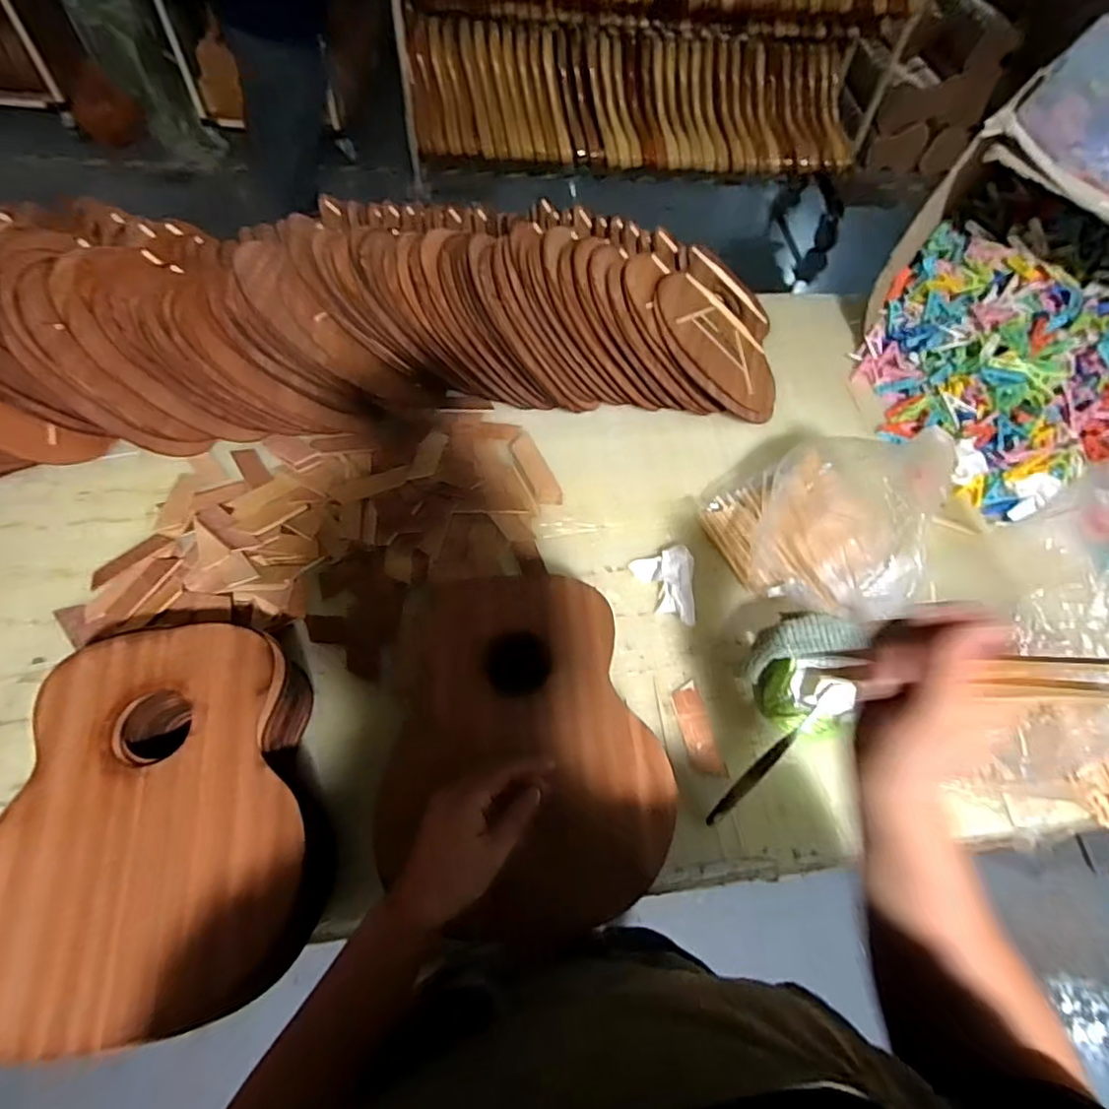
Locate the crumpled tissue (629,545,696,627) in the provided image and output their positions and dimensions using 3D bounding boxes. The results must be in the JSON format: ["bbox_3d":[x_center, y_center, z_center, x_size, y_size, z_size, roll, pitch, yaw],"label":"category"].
[{"bbox_3d":[0.137,0.038,0.707,0.065,0.030,0.099,-7,60,-9],"label":"crumpled tissue"}]

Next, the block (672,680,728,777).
[{"bbox_3d":[0.154,0.186,0.631,0.037,0.006,0.098,-7,60,-9],"label":"block"}]

